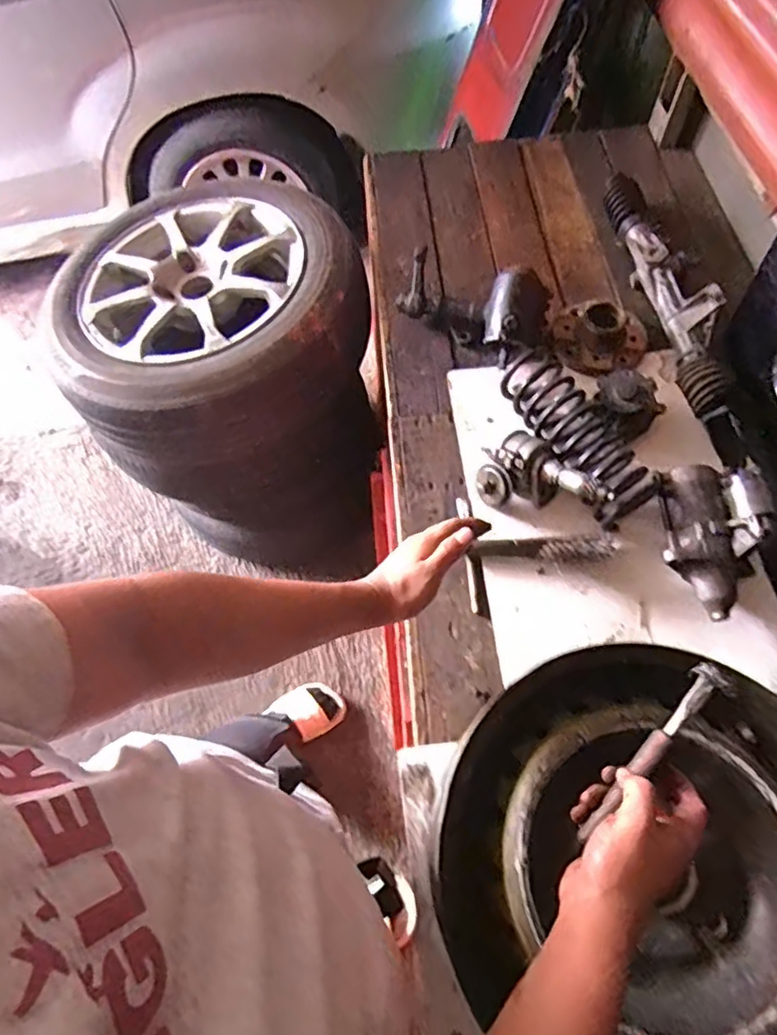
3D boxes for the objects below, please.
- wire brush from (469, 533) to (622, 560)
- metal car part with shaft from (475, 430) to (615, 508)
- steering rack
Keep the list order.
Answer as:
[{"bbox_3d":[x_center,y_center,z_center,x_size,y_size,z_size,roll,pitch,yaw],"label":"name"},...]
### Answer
[{"bbox_3d":[0.202,0.040,0.784,0.180,0.042,0.034,3,65,1],"label":"wire brush"},{"bbox_3d":[0.203,-0.058,0.805,0.158,0.094,0.093,13,65,5],"label":"metal car part with shaft"},{"bbox_3d":[0.435,-0.342,0.932,0.060,0.090,0.536,-7,65,-4],"label":"steering rack"}]

